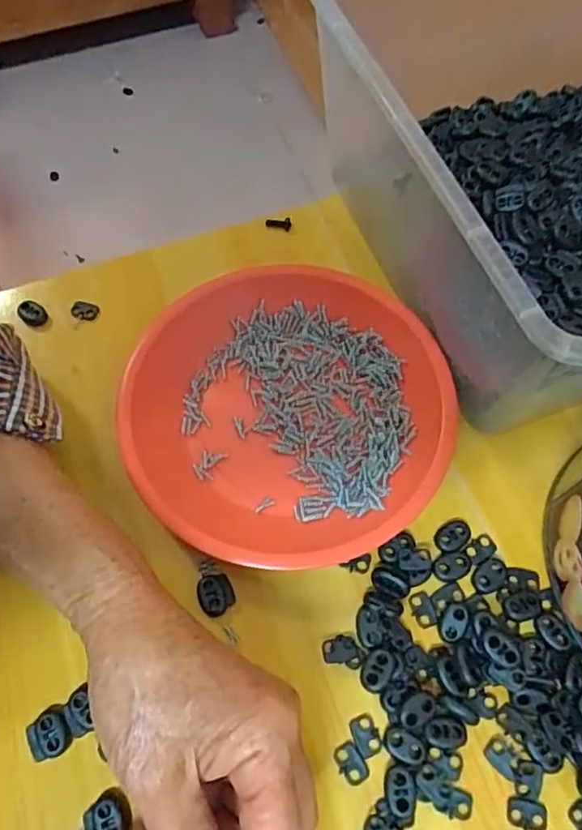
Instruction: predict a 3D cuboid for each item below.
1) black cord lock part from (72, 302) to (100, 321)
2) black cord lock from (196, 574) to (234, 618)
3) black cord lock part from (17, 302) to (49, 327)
[{"bbox_3d":[-0.142,-0.072,0.405,0.017,0.007,0.011,13,67,6],"label":"black cord lock part"},{"bbox_3d":[-0.041,0.098,0.320,0.018,0.004,0.022,-20,67,-8],"label":"black cord lock"},{"bbox_3d":[-0.177,-0.070,0.402,0.016,0.008,0.018,-38,71,-15],"label":"black cord lock part"}]

